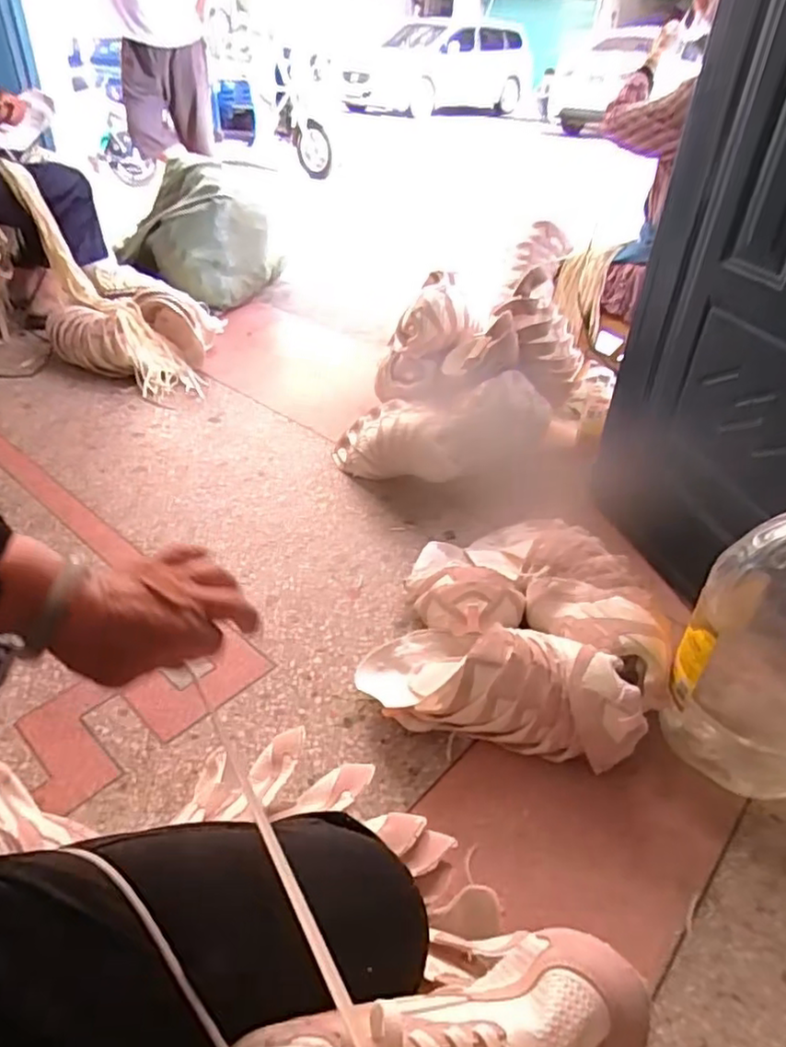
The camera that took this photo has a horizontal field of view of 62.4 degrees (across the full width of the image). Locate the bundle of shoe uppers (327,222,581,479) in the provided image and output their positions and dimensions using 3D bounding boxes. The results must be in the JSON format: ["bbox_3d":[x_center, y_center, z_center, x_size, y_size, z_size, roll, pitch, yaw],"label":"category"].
[{"bbox_3d":[0.144,-0.327,1.362,0.446,0.455,0.357,14,38,14],"label":"bundle of shoe uppers"}]

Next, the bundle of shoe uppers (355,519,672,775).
[{"bbox_3d":[0.202,0.134,0.987,0.390,0.141,0.474,15,38,15],"label":"bundle of shoe uppers"}]

